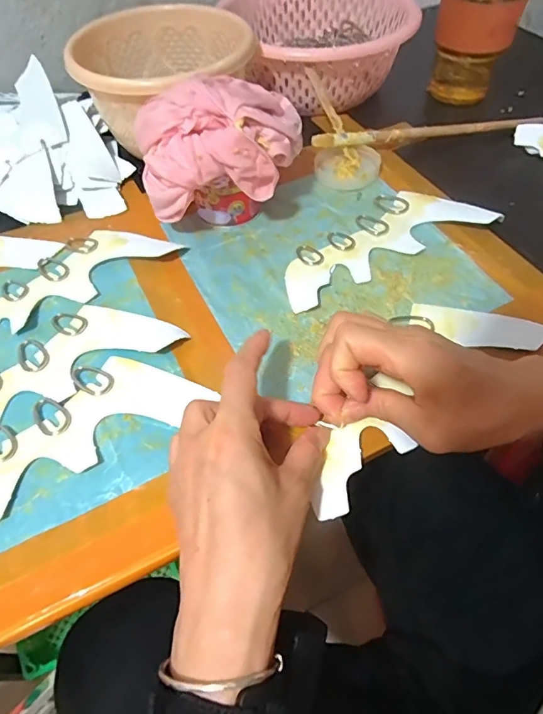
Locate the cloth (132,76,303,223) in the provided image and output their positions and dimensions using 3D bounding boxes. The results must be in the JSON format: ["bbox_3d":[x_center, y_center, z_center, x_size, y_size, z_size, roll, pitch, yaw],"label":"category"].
[{"bbox_3d":[-0.041,-0.182,0.378,0.137,0.072,0.095,-11,55,-6],"label":"cloth"}]

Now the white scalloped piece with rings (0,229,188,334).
[{"bbox_3d":[-0.189,-0.062,0.391,0.209,0.004,0.076,-36,62,-20],"label":"white scalloped piece with rings"}]

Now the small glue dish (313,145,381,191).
[{"bbox_3d":[0.078,-0.196,0.470,0.066,0.014,0.060,-1,56,1],"label":"small glue dish"}]

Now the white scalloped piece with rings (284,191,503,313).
[{"bbox_3d":[0.095,-0.107,0.410,0.205,0.010,0.077,-26,59,-15],"label":"white scalloped piece with rings"}]

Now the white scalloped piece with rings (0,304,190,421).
[{"bbox_3d":[-0.177,0.011,0.336,0.211,0.004,0.076,-30,60,-17],"label":"white scalloped piece with rings"}]

